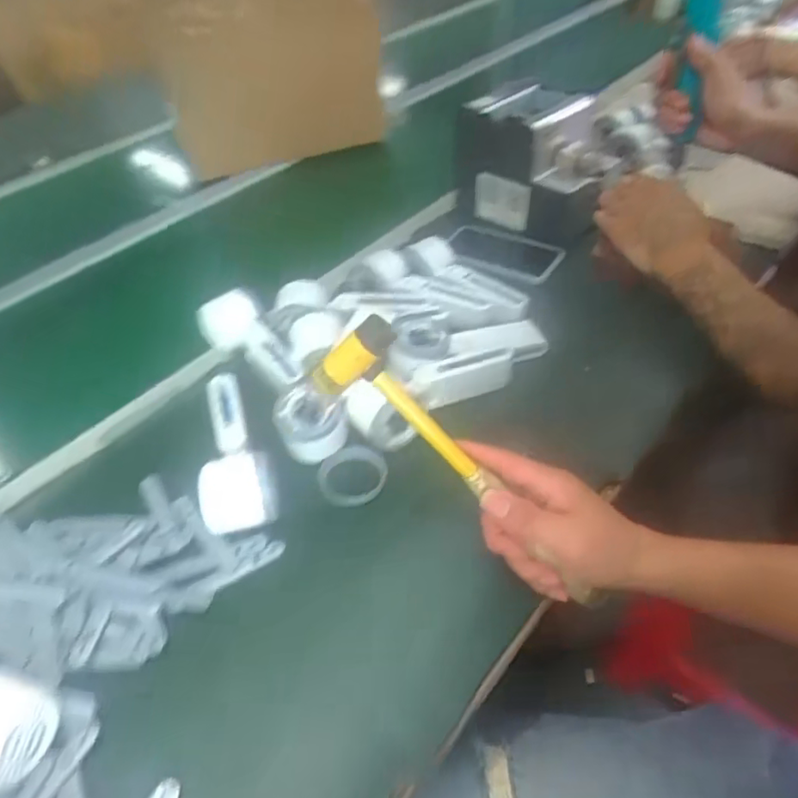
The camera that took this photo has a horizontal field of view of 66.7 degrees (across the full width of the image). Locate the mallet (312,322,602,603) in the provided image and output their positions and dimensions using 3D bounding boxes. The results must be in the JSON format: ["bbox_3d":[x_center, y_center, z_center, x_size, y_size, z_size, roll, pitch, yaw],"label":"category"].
[{"bbox_3d":[0.046,0.048,0.419,0.243,0.046,0.043,45,51,-10],"label":"mallet"}]

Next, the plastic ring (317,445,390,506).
[{"bbox_3d":[-0.042,0.066,0.533,0.061,0.005,0.060,-3,44,3],"label":"plastic ring"}]

